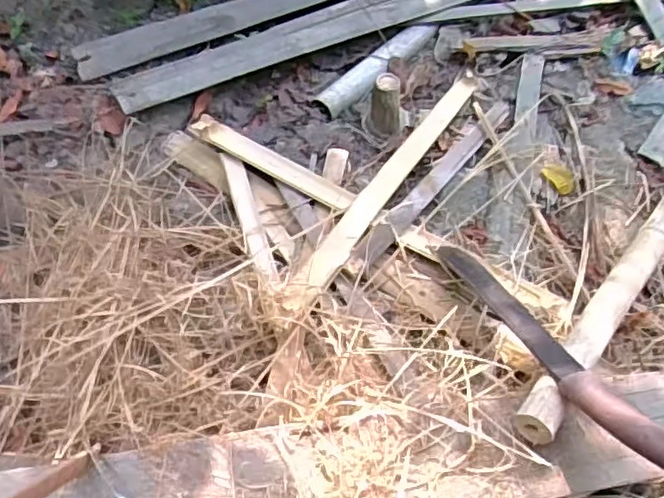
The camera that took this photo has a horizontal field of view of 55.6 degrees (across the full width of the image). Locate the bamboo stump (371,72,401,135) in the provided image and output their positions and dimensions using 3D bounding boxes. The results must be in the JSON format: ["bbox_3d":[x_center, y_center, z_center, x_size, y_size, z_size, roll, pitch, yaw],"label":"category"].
[{"bbox_3d":[0.082,-0.217,0.946,0.047,0.087,0.048,7,53,5],"label":"bamboo stump"}]

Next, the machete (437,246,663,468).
[{"bbox_3d":[0.211,0.089,0.644,0.049,0.029,0.399,-15,28,-11],"label":"machete"}]

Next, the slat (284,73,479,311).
[{"bbox_3d":[0.088,-0.106,0.885,0.046,0.012,0.539,22,51,22],"label":"slat"}]

